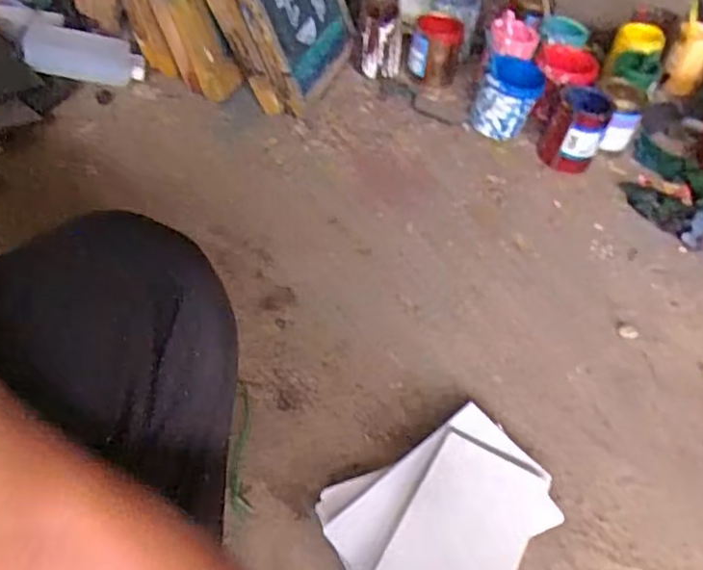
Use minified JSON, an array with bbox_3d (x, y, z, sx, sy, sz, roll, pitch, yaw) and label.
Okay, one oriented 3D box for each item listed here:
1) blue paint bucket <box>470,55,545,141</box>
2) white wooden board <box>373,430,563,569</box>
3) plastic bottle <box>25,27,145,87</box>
[{"bbox_3d":[0.323,-0.386,1.366,0.116,0.139,0.113,4,47,-4],"label":"blue paint bucket"},{"bbox_3d":[0.123,0.300,0.751,0.148,0.021,0.279,27,50,16],"label":"white wooden board"},{"bbox_3d":[-0.541,-0.463,1.338,0.231,0.067,0.087,13,47,4],"label":"plastic bottle"}]

